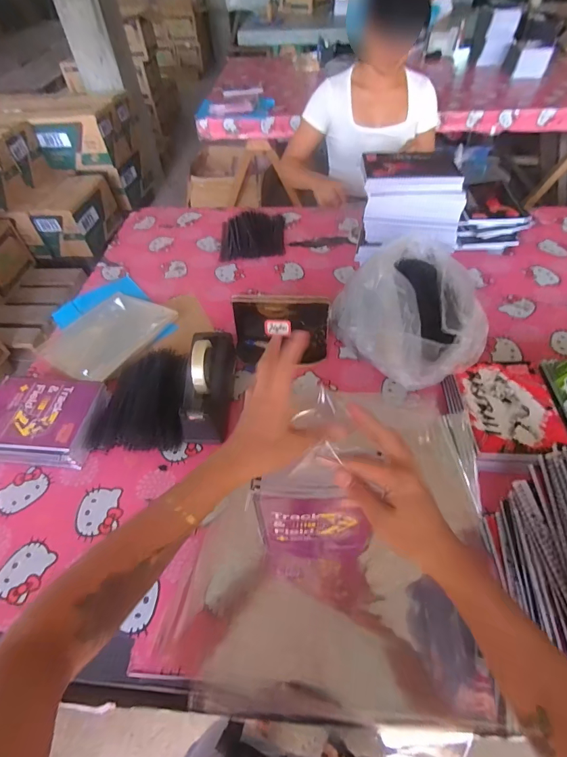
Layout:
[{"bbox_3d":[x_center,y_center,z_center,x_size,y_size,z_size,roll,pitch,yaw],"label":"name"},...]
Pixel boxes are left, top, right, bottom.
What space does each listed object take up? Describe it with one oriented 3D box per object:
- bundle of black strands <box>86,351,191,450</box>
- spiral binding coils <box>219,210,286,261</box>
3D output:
[{"bbox_3d":[-0.258,0.037,0.728,0.167,0.058,0.205,3,51,5],"label":"bundle of black strands"},{"bbox_3d":[-0.088,-0.418,1.107,0.184,0.030,0.220,-3,51,0],"label":"spiral binding coils"}]

